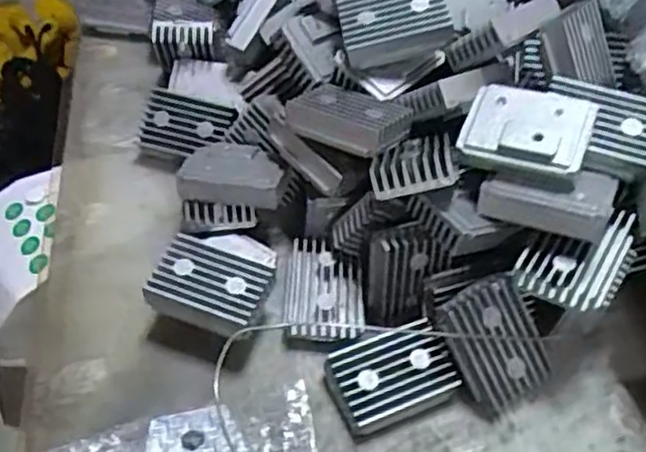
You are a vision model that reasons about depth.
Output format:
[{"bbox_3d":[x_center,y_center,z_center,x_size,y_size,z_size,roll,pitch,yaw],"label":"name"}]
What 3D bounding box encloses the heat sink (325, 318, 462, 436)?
[{"bbox_3d":[0.027,0.060,0.279,0.046,0.012,0.034,-20,78,-4],"label":"heat sink"}]

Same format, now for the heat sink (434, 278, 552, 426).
[{"bbox_3d":[0.068,0.050,0.279,0.034,0.053,0.012,-29,15,-6],"label":"heat sink"}]

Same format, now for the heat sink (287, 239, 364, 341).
[{"bbox_3d":[0.001,0.028,0.306,0.030,0.017,0.046,0,51,-2],"label":"heat sink"}]

